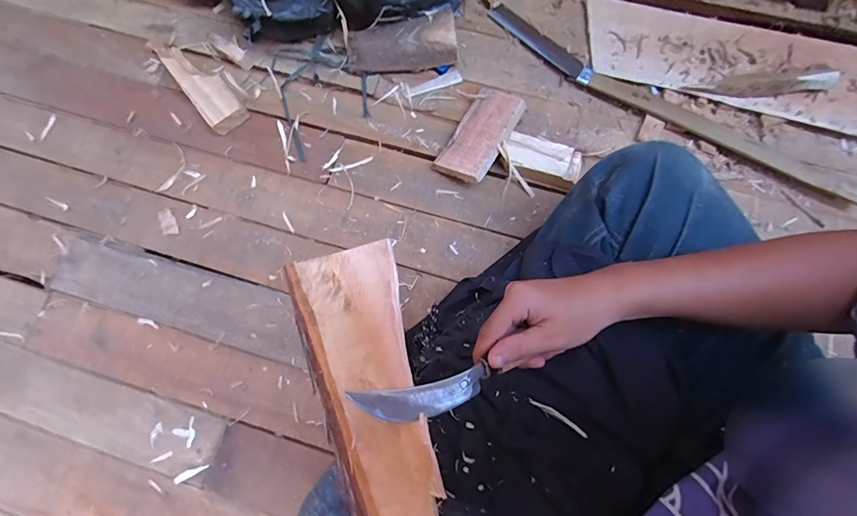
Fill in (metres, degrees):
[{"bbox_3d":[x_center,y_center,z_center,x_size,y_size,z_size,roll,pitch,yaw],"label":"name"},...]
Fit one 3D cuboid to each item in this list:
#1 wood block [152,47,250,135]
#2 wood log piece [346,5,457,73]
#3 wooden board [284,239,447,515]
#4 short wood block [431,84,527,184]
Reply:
[{"bbox_3d":[-0.367,-0.283,0.658,0.060,0.044,0.171,-38,79,-8],"label":"wood block"},{"bbox_3d":[-0.044,-0.343,0.655,0.173,0.043,0.084,-8,76,0],"label":"wood log piece"},{"bbox_3d":[-0.035,0.136,0.301,0.081,0.020,0.290,-15,84,-3],"label":"wooden board"},{"bbox_3d":[0.078,-0.185,0.603,0.081,0.018,0.149,28,80,28],"label":"short wood block"}]

